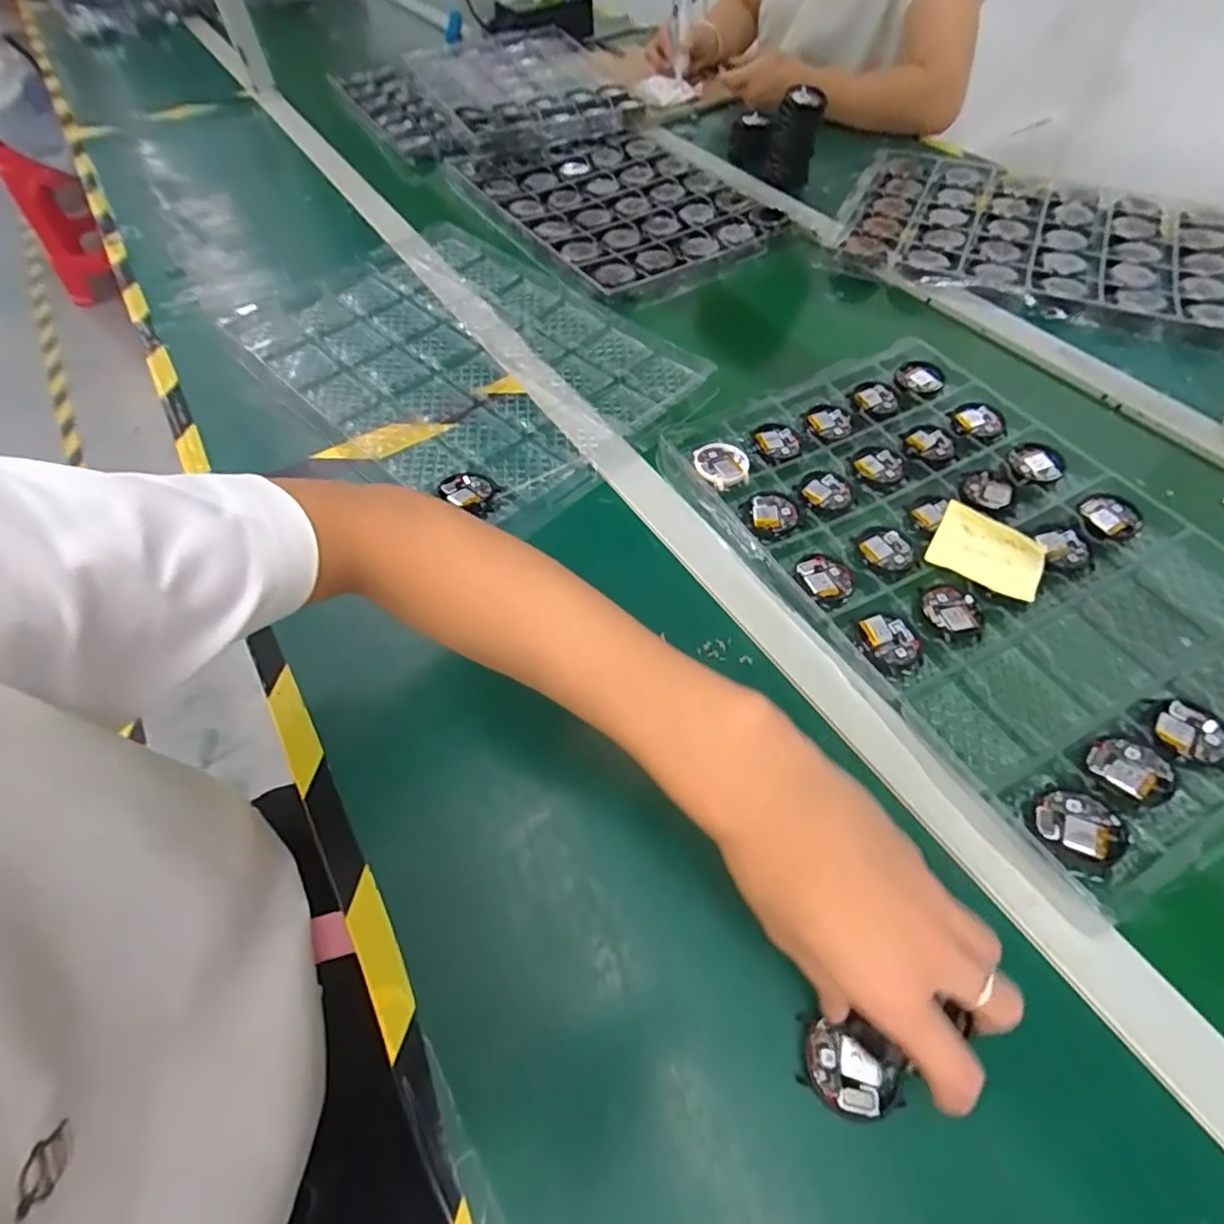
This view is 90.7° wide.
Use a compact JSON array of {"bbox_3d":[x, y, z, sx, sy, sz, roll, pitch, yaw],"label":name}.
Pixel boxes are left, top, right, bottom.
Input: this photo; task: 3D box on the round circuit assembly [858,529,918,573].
[{"bbox_3d":[0.212,-0.047,0.465,0.039,0.005,0.043,2,57,3],"label":"round circuit assembly"}]

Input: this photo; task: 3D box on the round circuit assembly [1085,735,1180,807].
[{"bbox_3d":[0.309,0.094,0.359,0.041,0.010,0.041,-1,57,2],"label":"round circuit assembly"}]

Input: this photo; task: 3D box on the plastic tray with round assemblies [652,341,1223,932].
[{"bbox_3d":[0.273,-0.049,0.453,0.299,0.019,0.429,-25,59,-14],"label":"plastic tray with round assemblies"}]

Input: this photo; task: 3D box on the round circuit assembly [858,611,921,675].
[{"bbox_3d":[0.190,0.021,0.413,0.040,0.005,0.043,-1,57,2],"label":"round circuit assembly"}]

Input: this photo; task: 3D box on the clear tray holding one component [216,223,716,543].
[{"bbox_3d":[-0.158,-0.272,0.614,0.479,0.020,0.308,38,66,23],"label":"clear tray holding one component"}]

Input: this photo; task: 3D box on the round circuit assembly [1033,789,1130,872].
[{"bbox_3d":[0.261,0.121,0.338,0.040,0.010,0.042,-1,57,2],"label":"round circuit assembly"}]

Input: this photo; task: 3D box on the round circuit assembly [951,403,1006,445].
[{"bbox_3d":[0.327,-0.170,0.538,0.043,0.004,0.051,18,59,14],"label":"round circuit assembly"}]

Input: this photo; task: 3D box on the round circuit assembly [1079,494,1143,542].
[{"bbox_3d":[0.391,-0.074,0.473,0.042,0.006,0.041,-37,63,-20],"label":"round circuit assembly"}]

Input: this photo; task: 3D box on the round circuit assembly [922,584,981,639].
[{"bbox_3d":[0.242,-0.001,0.431,0.039,0.004,0.043,1,57,3],"label":"round circuit assembly"}]

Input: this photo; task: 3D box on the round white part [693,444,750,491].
[{"bbox_3d":[0.095,-0.125,0.512,0.045,0.008,0.048,-1,57,2],"label":"round white part"}]

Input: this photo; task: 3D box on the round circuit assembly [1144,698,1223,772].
[{"bbox_3d":[0.359,0.076,0.376,0.042,0.010,0.047,21,60,15],"label":"round circuit assembly"}]

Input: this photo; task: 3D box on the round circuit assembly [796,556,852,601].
[{"bbox_3d":[0.158,-0.025,0.444,0.037,0.004,0.039,-1,57,2],"label":"round circuit assembly"}]

